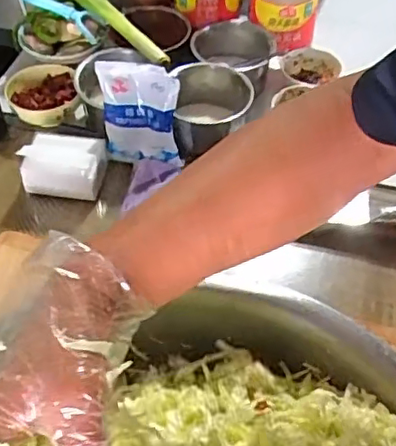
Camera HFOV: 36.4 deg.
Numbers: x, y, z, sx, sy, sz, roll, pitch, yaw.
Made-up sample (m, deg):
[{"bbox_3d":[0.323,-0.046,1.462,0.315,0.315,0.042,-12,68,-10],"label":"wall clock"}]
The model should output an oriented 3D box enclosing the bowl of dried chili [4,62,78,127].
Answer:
[{"bbox_3d":[-0.238,-0.190,0.927,0.104,0.053,0.112,0,50,0],"label":"bowl of dried chili"}]

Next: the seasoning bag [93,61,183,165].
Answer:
[{"bbox_3d":[-0.081,-0.154,0.844,0.110,0.140,0.027,6,29,6],"label":"seasoning bag"}]

